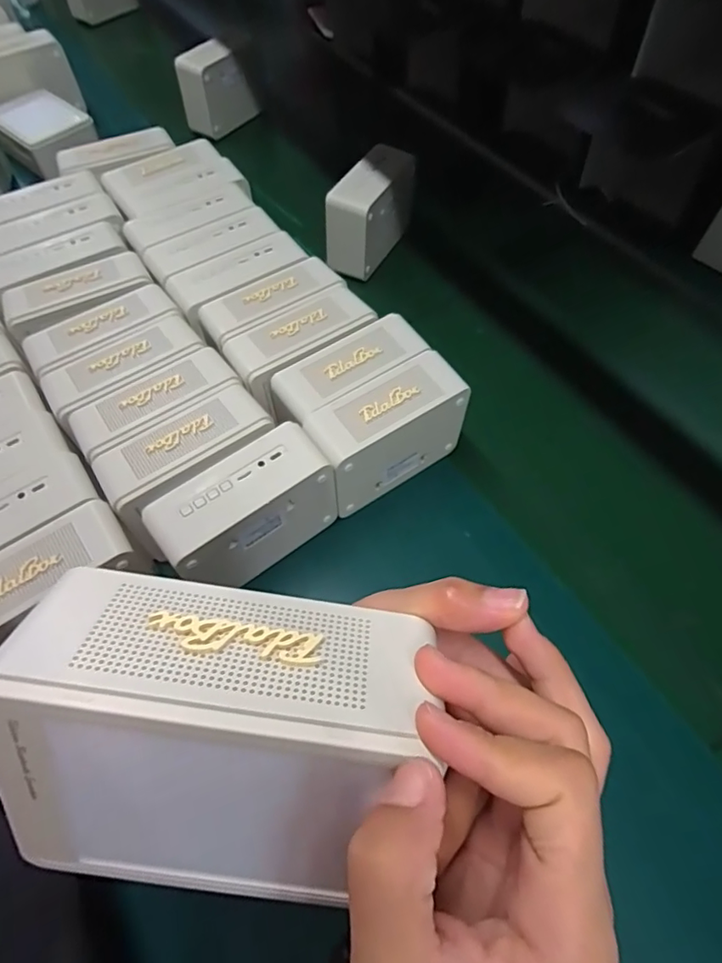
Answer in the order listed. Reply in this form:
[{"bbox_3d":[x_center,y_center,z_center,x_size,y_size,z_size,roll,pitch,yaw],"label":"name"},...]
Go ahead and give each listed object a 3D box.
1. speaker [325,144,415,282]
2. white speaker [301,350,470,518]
[{"bbox_3d":[0.009,-0.333,0.690,0.063,0.111,0.156,23,60,14],"label":"speaker"},{"bbox_3d":[0.021,-0.037,0.495,0.137,0.109,0.055,-31,63,-18],"label":"white speaker"}]

